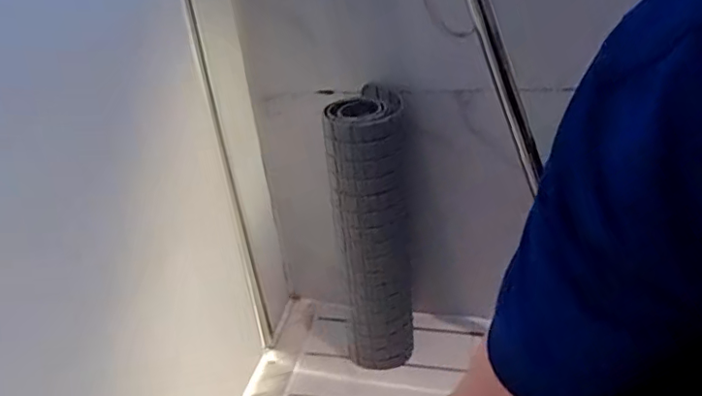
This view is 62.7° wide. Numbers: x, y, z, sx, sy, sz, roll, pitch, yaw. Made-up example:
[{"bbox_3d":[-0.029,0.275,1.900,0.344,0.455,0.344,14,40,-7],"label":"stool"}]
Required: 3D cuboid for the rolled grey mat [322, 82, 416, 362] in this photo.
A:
[{"bbox_3d":[0.029,0.055,0.774,0.091,0.396,0.124,-6,31,3],"label":"rolled grey mat"}]

